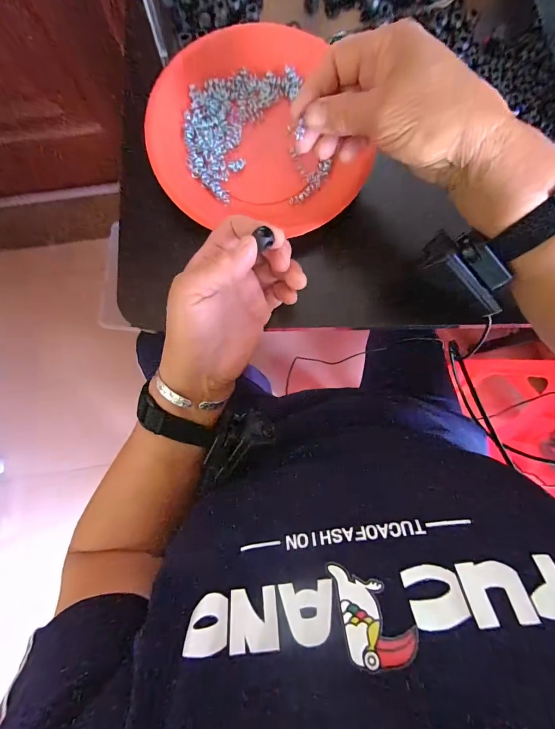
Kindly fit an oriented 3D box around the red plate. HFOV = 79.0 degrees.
[{"bbox_3d":[-0.016,-0.214,0.305,0.184,0.025,0.188,0,85,-2],"label":"red plate"}]

